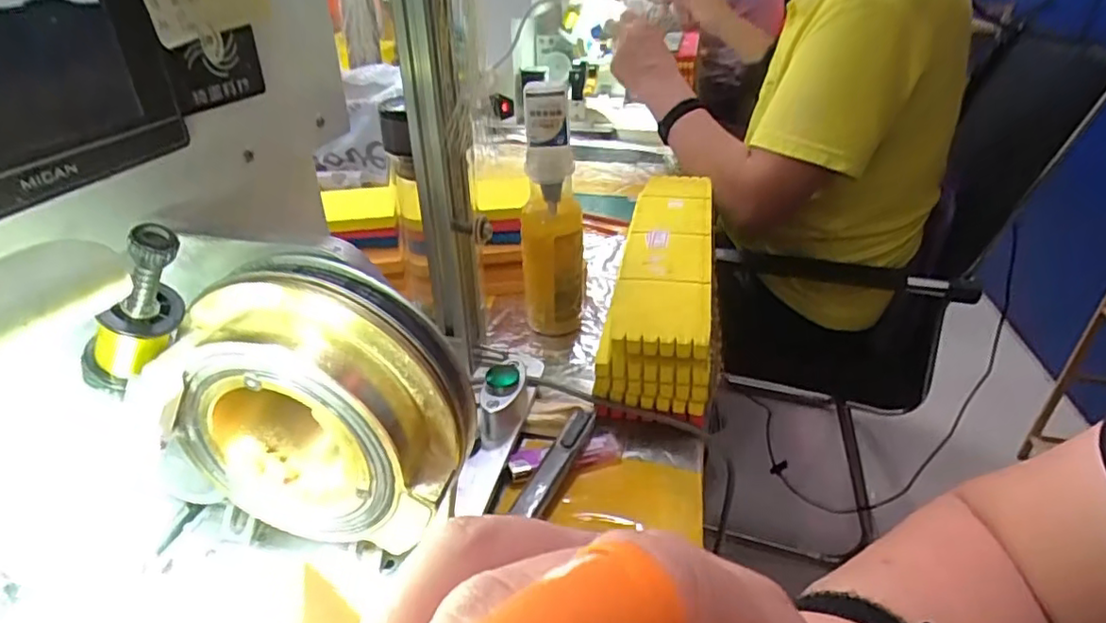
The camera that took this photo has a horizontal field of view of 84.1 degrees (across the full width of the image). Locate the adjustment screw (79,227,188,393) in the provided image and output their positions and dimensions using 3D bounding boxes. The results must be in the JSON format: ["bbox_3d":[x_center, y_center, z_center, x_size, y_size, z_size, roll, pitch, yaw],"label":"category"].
[{"bbox_3d":[-0.147,0.002,0.219,0.023,0.075,0.017,27,26,-20],"label":"adjustment screw"}]

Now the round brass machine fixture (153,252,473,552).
[{"bbox_3d":[-0.092,0.037,0.237,0.109,0.102,0.048,9,33,13],"label":"round brass machine fixture"}]

